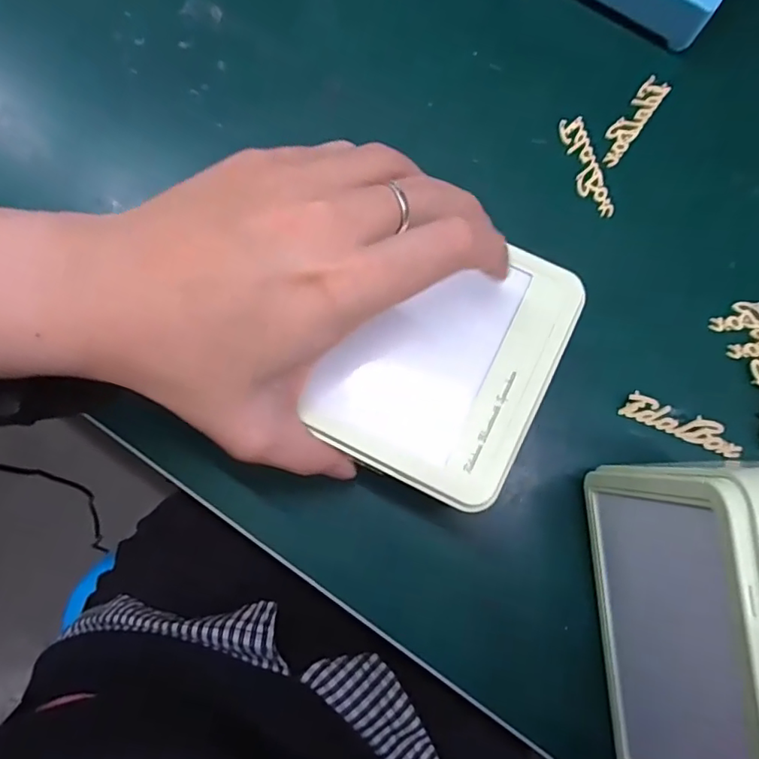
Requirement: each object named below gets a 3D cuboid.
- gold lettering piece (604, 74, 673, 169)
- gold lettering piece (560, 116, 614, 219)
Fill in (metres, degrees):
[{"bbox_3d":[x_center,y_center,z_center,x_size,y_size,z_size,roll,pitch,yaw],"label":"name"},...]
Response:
[{"bbox_3d":[0.132,-0.136,0.285,0.013,0.004,0.057,36,82,6],"label":"gold lettering piece"},{"bbox_3d":[0.106,-0.109,0.281,0.015,0.004,0.054,-13,80,-2],"label":"gold lettering piece"}]

